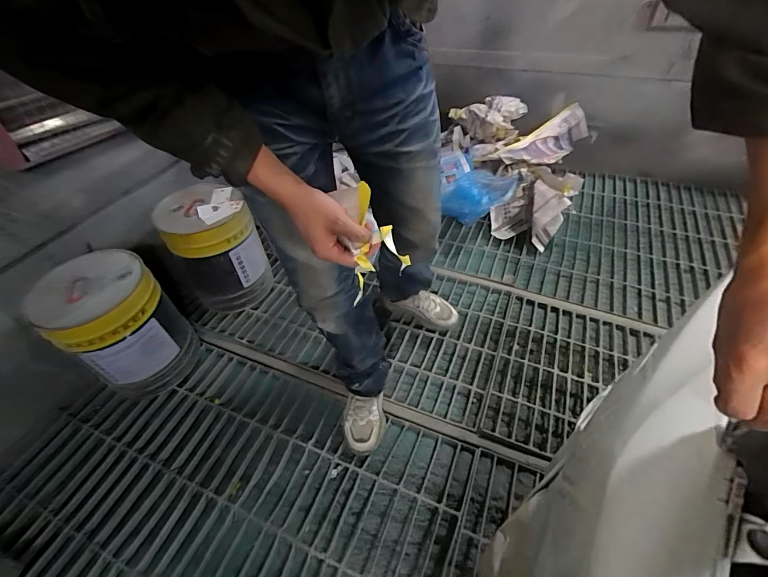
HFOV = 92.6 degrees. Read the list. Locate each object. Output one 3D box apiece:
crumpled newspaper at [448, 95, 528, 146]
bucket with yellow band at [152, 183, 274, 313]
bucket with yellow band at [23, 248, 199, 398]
[{"bbox_3d":[0.481,-0.745,1.663,0.310,0.174,0.160,-21,48,-17],"label":"crumpled newspaper"},{"bbox_3d":[-0.527,-0.115,1.191,0.248,0.361,0.257,-1,46,2],"label":"bucket with yellow band"},{"bbox_3d":[-0.735,0.101,1.028,0.288,0.362,0.260,26,52,26],"label":"bucket with yellow band"}]

